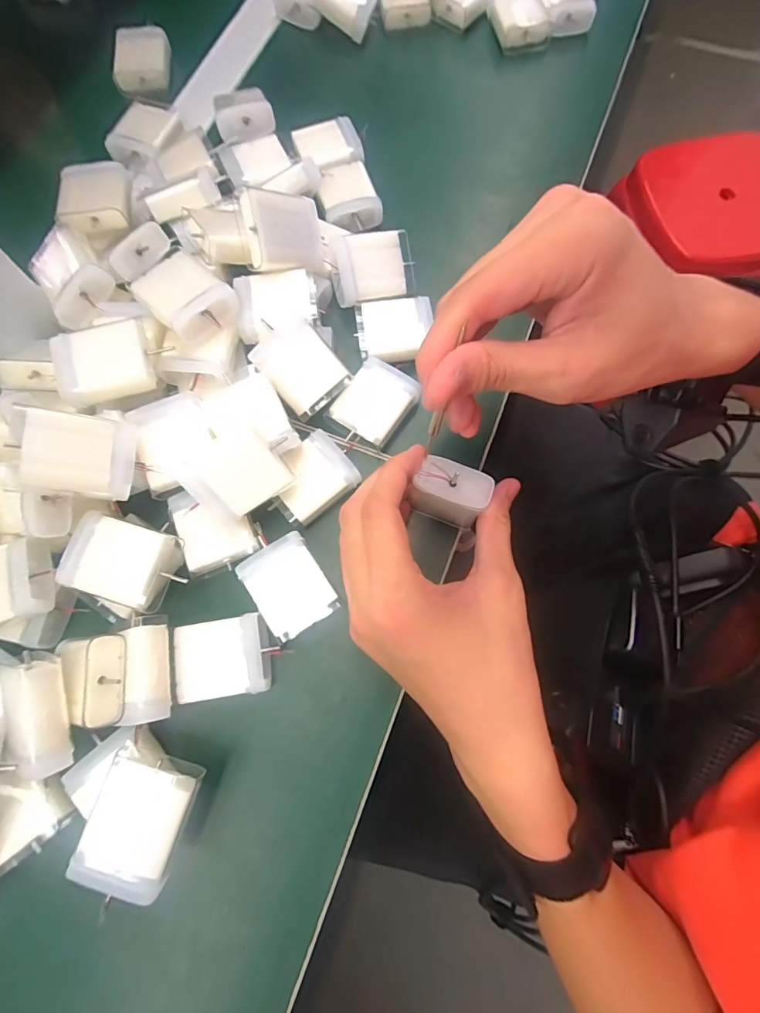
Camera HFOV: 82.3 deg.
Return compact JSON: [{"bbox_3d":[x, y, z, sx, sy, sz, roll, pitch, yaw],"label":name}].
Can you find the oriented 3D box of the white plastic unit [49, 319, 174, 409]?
[{"bbox_3d":[-0.150,-0.082,0.243,0.056,0.013,0.040,-16,75,-3],"label":"white plastic unit"}]

